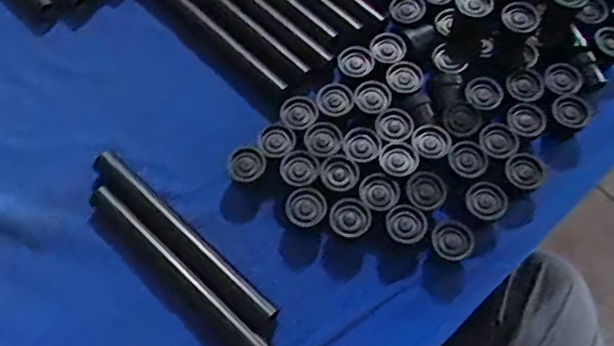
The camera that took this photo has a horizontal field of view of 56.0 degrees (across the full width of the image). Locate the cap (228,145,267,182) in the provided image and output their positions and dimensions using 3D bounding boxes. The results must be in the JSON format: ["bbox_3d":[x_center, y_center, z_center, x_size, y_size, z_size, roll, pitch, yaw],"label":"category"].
[{"bbox_3d":[-0.056,-0.008,0.548,0.034,0.025,0.034,0,66,0],"label":"cap"}]

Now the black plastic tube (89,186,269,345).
[{"bbox_3d":[-0.111,0.090,0.504,0.218,0.022,0.022,40,72,16],"label":"black plastic tube"}]

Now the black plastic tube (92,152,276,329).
[{"bbox_3d":[-0.114,0.057,0.522,0.219,0.026,0.021,40,72,16],"label":"black plastic tube"}]

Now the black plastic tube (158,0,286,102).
[{"bbox_3d":[-0.108,-0.151,0.614,0.020,0.026,0.226,-42,73,-17],"label":"black plastic tube"}]

